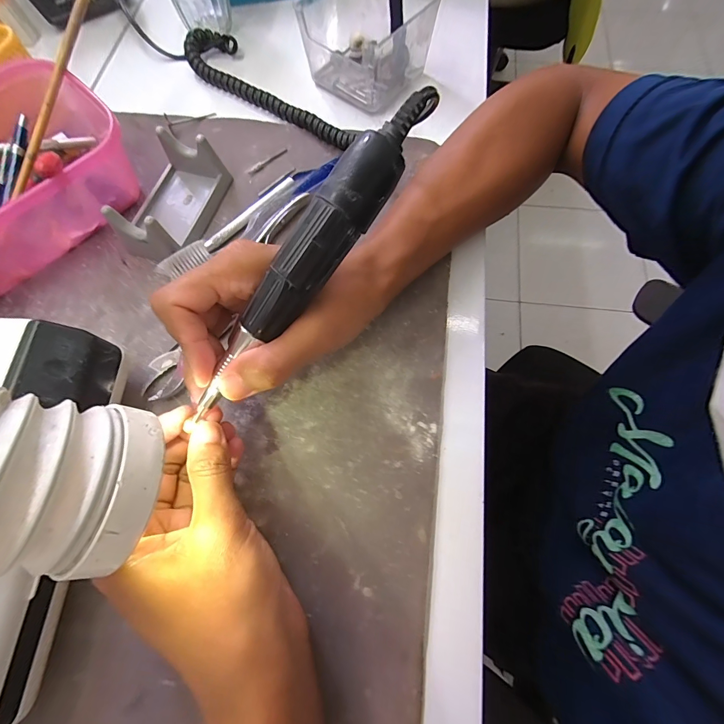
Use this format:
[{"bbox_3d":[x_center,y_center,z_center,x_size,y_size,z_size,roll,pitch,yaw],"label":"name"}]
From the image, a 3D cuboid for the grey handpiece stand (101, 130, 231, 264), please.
[{"bbox_3d":[-0.154,-0.130,0.284,0.057,0.039,0.098,14,71,7],"label":"grey handpiece stand"}]

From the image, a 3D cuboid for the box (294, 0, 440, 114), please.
[{"bbox_3d":[0.005,-0.306,0.337,0.110,0.064,0.098,33,74,13],"label":"box"}]

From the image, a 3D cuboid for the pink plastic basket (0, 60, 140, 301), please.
[{"bbox_3d":[-0.279,-0.136,0.276,0.157,0.071,0.188,43,77,15],"label":"pink plastic basket"}]

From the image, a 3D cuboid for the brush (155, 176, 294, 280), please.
[{"bbox_3d":[-0.106,-0.110,0.287,0.020,0.019,0.128,39,76,15],"label":"brush"}]

